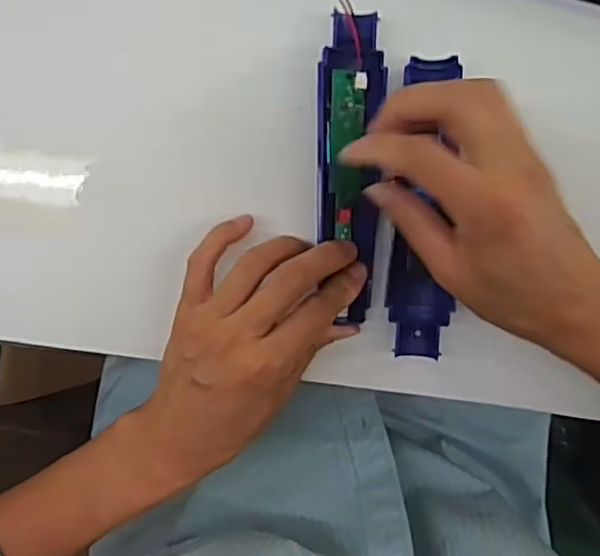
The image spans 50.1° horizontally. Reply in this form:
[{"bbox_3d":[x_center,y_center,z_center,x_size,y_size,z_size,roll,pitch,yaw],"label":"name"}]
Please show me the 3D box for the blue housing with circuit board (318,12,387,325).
[{"bbox_3d":[0.029,-0.060,0.366,0.037,0.018,0.166,-1,100,3],"label":"blue housing with circuit board"}]

